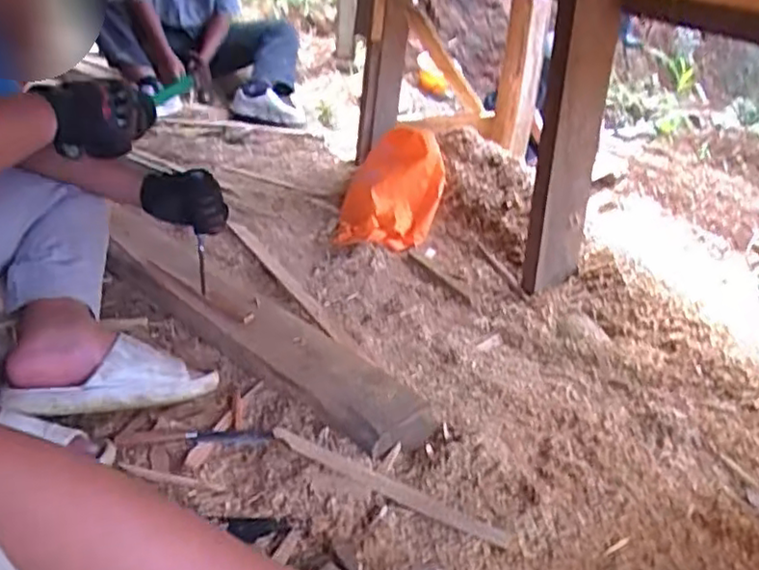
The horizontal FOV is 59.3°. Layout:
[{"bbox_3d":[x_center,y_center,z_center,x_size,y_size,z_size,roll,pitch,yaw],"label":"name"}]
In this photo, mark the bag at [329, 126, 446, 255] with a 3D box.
[{"bbox_3d":[0.030,-0.246,1.651,0.243,0.216,0.277,7,29,10],"label":"bag"}]

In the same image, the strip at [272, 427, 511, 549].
[{"bbox_3d":[0.002,0.265,0.883,0.353,0.014,0.031,16,33,27],"label":"strip"}]

